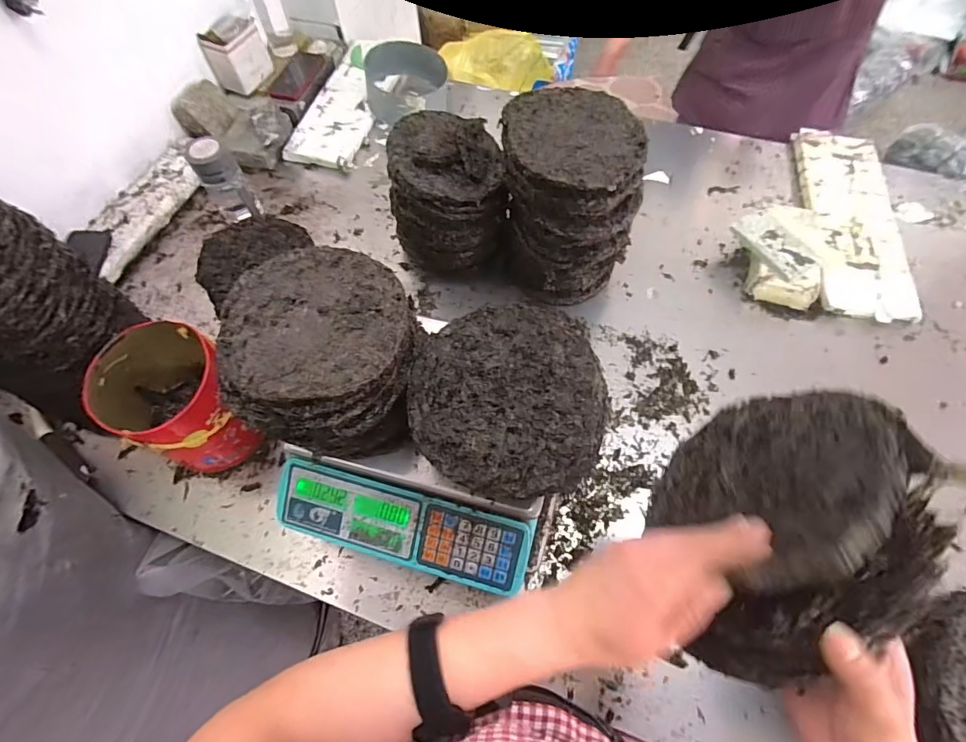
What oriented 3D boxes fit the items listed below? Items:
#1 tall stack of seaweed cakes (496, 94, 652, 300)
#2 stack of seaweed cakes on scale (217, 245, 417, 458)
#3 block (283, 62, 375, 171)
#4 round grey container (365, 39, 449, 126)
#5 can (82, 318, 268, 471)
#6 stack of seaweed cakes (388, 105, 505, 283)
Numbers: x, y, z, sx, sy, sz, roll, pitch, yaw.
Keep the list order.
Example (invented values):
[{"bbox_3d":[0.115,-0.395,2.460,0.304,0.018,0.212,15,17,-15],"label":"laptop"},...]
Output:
[{"bbox_3d":[0.138,-0.278,0.774,0.200,0.286,0.221,-11,63,-3],"label":"tall stack of seaweed cakes"},{"bbox_3d":[-0.175,-0.024,0.526,0.192,0.115,0.217,-11,63,-3],"label":"stack of seaweed cakes on scale"},{"bbox_3d":[-0.334,-0.611,1.101,0.154,0.048,0.328,14,64,10],"label":"block"},{"bbox_3d":[-0.183,-0.669,1.079,0.185,0.116,0.188,-1,63,2],"label":"round grey container"},{"bbox_3d":[-0.428,0.047,0.671,0.160,0.185,0.155,-1,63,2],"label":"can"},{"bbox_3d":[-0.065,-0.304,0.817,0.189,0.232,0.189,-15,63,-5],"label":"stack of seaweed cakes"}]

